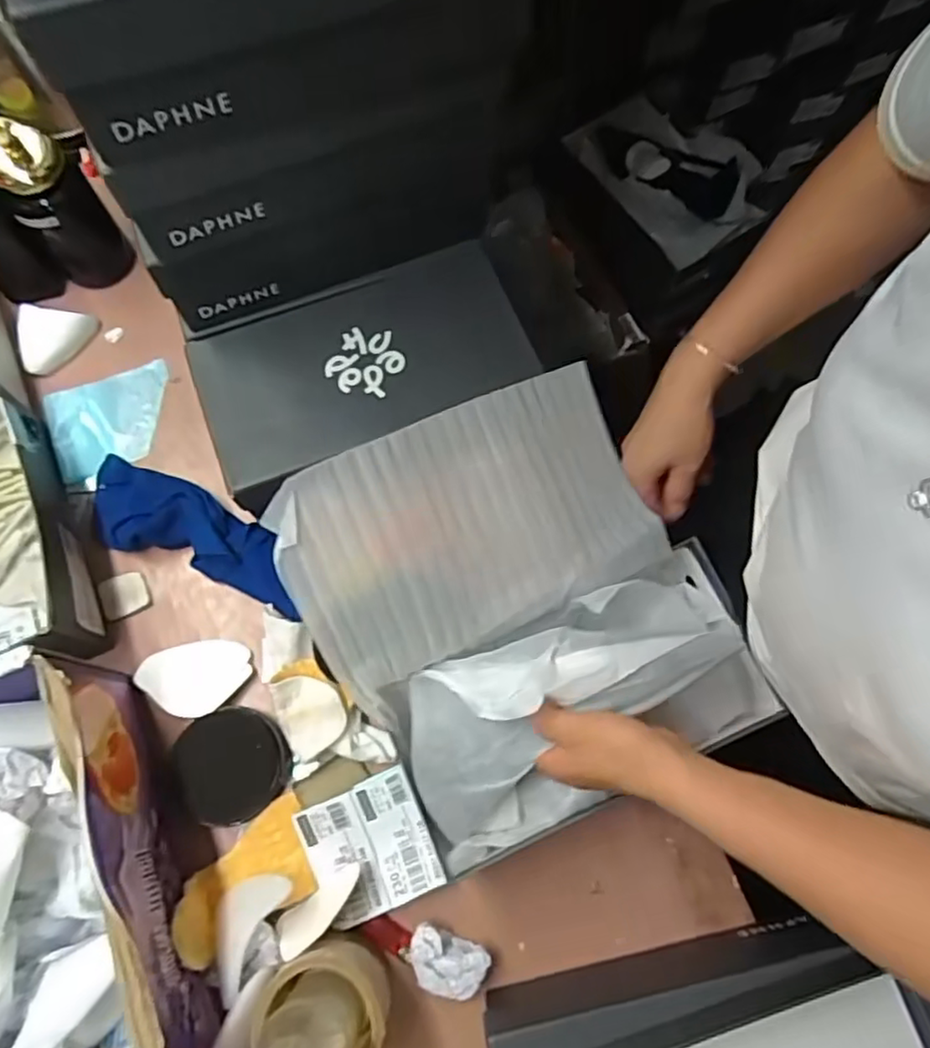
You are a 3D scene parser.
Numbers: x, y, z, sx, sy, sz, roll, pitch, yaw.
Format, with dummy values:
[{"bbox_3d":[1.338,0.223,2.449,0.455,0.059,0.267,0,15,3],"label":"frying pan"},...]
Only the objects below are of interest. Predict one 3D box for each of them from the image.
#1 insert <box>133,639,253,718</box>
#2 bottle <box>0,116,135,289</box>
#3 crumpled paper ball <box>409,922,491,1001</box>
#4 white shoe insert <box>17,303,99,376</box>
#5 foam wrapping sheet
[{"bbox_3d":[-0.239,0.136,0.582,0.093,0.009,0.071,-2,49,-7],"label":"insert"},{"bbox_3d":[-0.396,-0.311,0.646,0.071,0.161,0.058,-31,75,-11],"label":"bottle"},{"bbox_3d":[-0.015,0.343,0.514,0.060,0.023,0.044,22,72,6],"label":"crumpled paper ball"},{"bbox_3d":[-0.432,-0.198,0.689,0.084,0.041,0.055,-43,78,-14],"label":"white shoe insert"},{"bbox_3d":[0.009,0.001,0.501,0.274,0.030,0.174,-24,99,-17],"label":"foam wrapping sheet"}]

